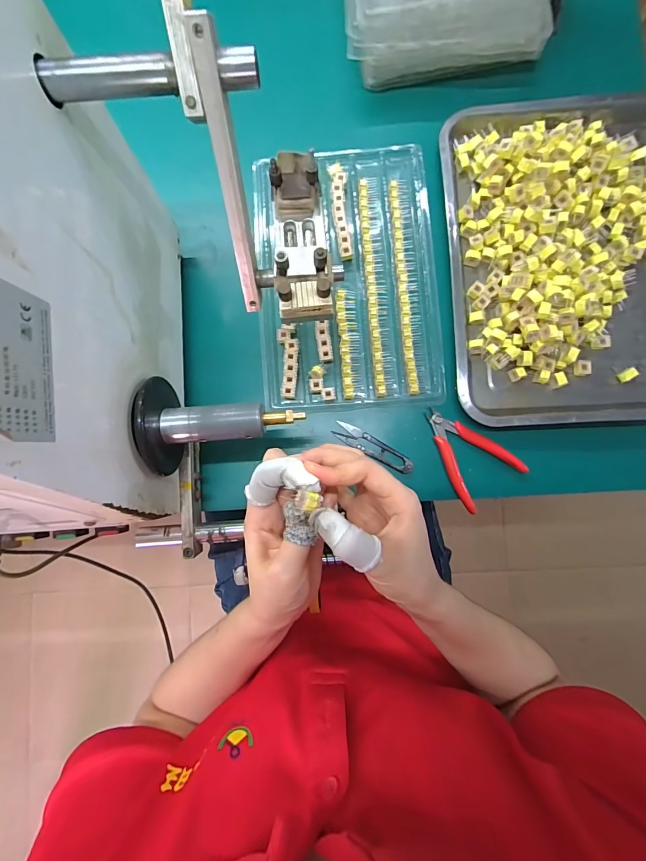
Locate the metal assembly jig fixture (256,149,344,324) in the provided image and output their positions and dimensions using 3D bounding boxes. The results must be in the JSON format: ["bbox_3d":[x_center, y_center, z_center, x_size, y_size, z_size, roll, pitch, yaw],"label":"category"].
[{"bbox_3d":[-0.017,-0.151,0.281,0.056,0.037,0.136,-1,86,0],"label":"metal assembly jig fixture"}]

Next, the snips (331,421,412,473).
[{"bbox_3d":[0.060,0.020,0.436,0.100,0.009,0.022,28,87,2],"label":"snips"}]

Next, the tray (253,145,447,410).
[{"bbox_3d":[0.032,-0.190,0.455,0.215,0.022,0.321,-3,86,0],"label":"tray"}]

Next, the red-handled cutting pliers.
[{"bbox_3d":[0.168,0.025,0.433,0.082,0.011,0.120,-39,87,-2],"label":"red-handled cutting pliers"}]

